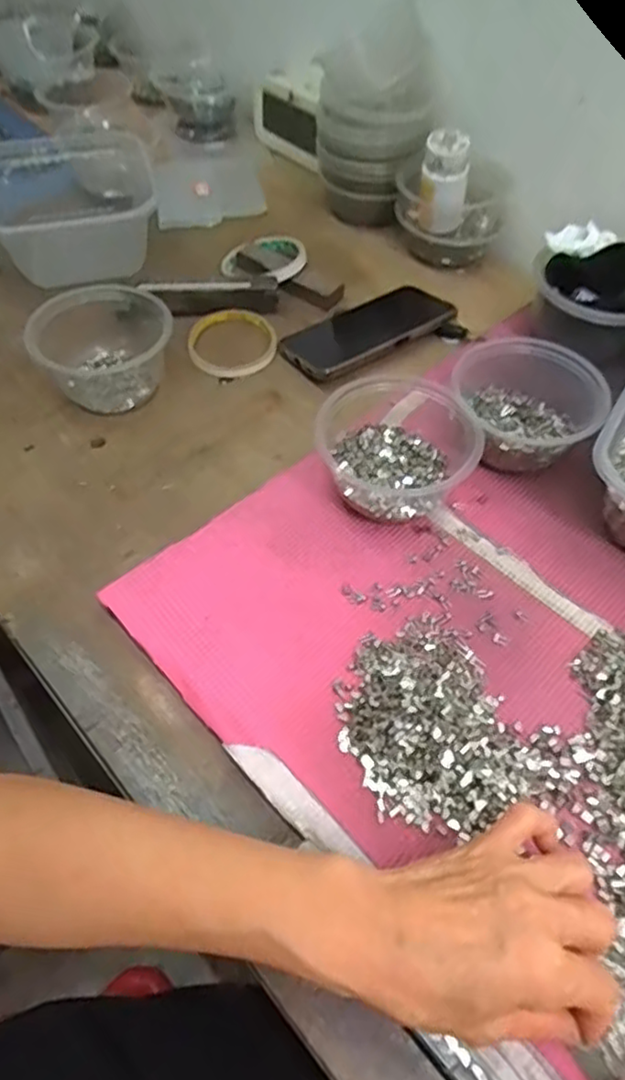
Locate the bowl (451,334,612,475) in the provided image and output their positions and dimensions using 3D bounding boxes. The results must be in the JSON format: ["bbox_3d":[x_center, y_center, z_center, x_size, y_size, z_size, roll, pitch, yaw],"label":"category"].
[{"bbox_3d":[0.168,-0.106,0.531,0.118,0.068,0.108,0,54,-1],"label":"bowl"}]

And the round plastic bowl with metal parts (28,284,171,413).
[{"bbox_3d":[-0.179,-0.169,0.579,0.110,0.069,0.106,1,54,-1],"label":"round plastic bowl with metal parts"}]

